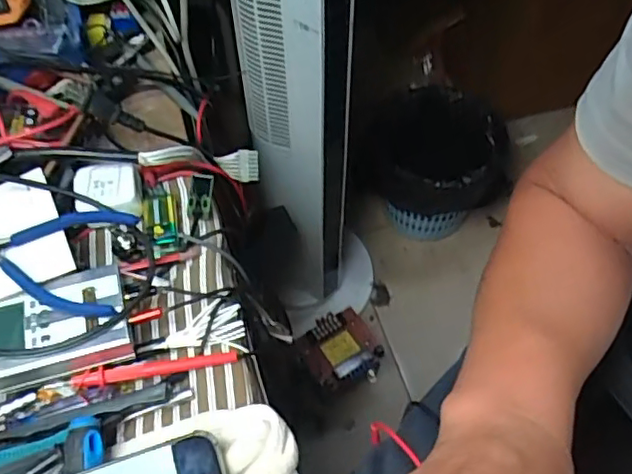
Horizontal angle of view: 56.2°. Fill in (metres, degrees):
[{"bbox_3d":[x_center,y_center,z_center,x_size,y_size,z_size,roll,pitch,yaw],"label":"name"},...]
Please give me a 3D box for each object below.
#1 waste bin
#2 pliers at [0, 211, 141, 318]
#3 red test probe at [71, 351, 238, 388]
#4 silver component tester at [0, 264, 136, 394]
[{"bbox_3d":[0.256,-0.128,1.210,0.254,0.275,0.255,0,57,0],"label":"waste bin"},{"bbox_3d":[-0.191,0.017,0.413,0.116,0.021,0.080,-1,57,0],"label":"pliers"},{"bbox_3d":[-0.109,0.089,0.402,0.106,0.016,0.012,-10,57,-6],"label":"red test probe"},{"bbox_3d":[-0.180,0.065,0.403,0.104,0.034,0.067,-18,58,-11],"label":"silver component tester"}]

